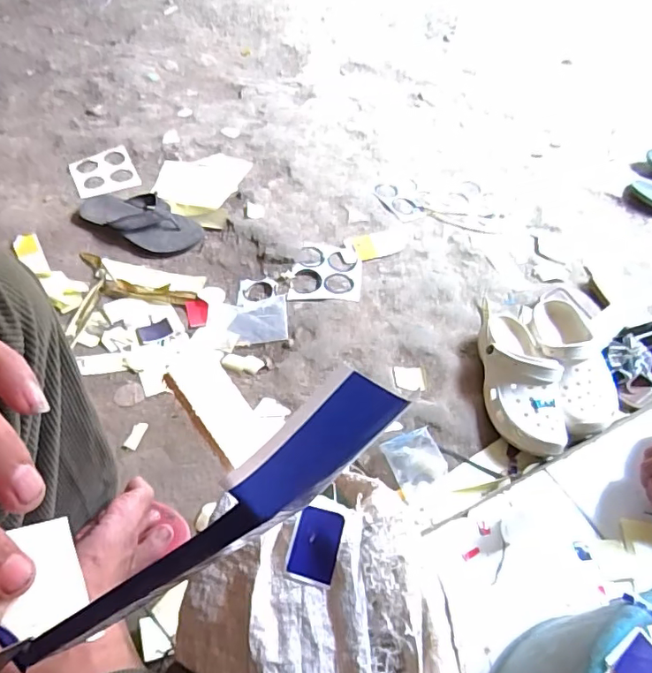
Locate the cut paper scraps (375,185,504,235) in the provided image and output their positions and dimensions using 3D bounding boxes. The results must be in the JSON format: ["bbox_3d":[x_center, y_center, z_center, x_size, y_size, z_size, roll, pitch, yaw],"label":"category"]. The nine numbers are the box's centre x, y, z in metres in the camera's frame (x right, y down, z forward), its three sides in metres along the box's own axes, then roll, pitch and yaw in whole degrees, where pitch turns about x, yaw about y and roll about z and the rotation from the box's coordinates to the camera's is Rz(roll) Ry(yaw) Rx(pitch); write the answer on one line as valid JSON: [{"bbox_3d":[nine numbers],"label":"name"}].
[{"bbox_3d":[0.241,-0.281,1.120,0.284,0.007,0.101,21,51,9],"label":"cut paper scraps"}]

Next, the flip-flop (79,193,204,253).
[{"bbox_3d":[-0.385,-0.246,1.051,0.269,0.042,0.106,23,52,10],"label":"flip-flop"}]

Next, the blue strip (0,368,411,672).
[{"bbox_3d":[-0.038,0.059,0.139,0.149,0.024,0.010,-42,57,21],"label":"blue strip"}]

